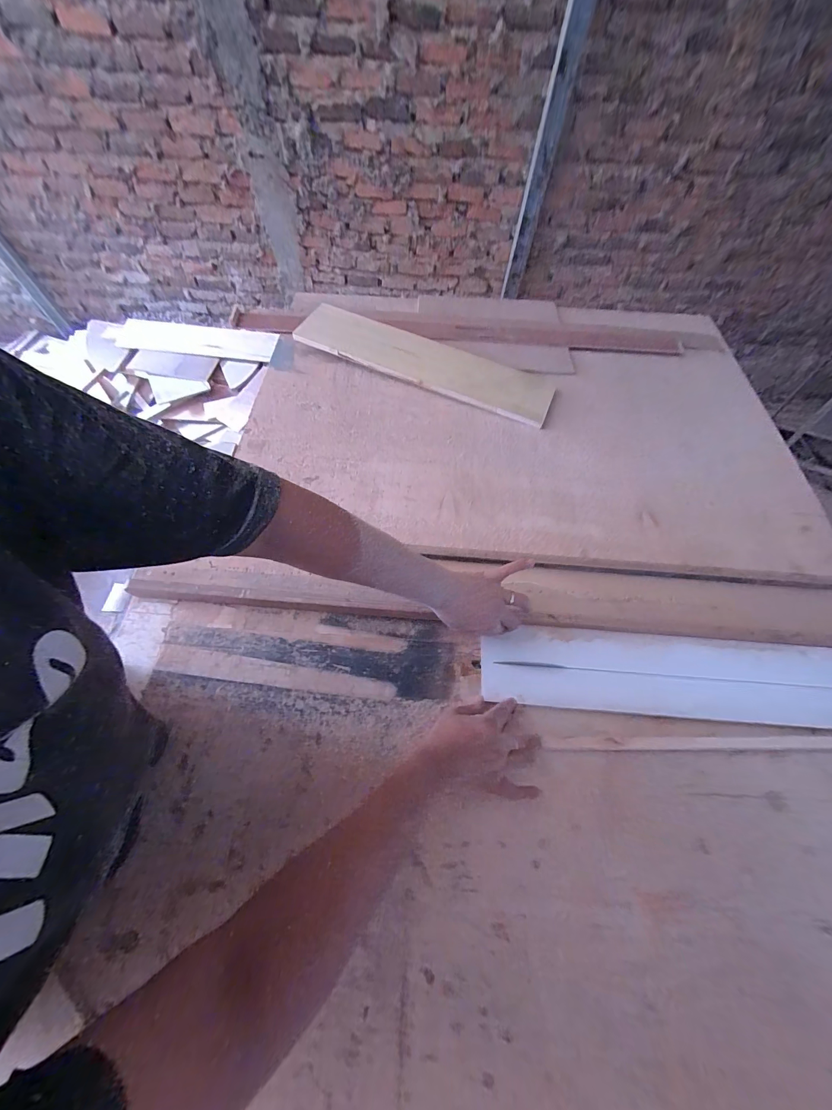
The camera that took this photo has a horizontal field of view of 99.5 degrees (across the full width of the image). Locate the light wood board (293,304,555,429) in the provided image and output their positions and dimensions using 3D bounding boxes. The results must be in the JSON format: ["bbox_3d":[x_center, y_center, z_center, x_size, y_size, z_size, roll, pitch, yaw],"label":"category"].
[{"bbox_3d":[0.022,-0.474,0.853,0.623,0.020,0.146,22,72,4],"label":"light wood board"}]

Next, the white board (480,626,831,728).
[{"bbox_3d":[0.418,0.185,0.542,0.629,0.011,0.118,4,62,-1],"label":"white board"}]

